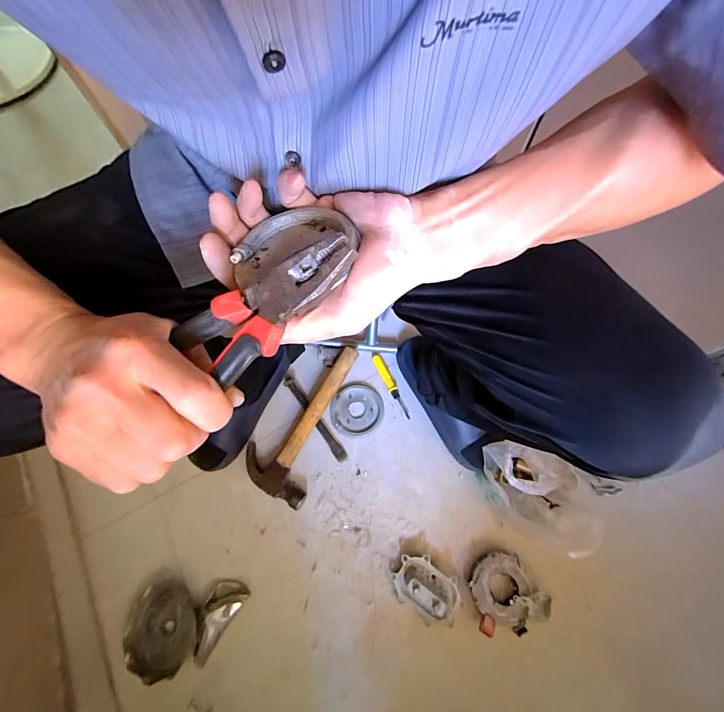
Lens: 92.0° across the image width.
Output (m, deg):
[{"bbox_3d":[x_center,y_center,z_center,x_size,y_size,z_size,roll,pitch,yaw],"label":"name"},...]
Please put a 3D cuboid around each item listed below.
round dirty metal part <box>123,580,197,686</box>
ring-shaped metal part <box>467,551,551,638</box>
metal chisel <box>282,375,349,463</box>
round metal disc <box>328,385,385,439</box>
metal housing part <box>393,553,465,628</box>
[{"bbox_3d":[-0.319,0.430,0.549,0.106,0.023,0.123,-20,69,-6],"label":"round dirty metal part"},{"bbox_3d":[0.222,0.378,0.553,0.108,0.036,0.110,-1,69,2],"label":"ring-shaped metal part"},{"bbox_3d":[-0.091,0.121,0.678,0.021,0.019,0.192,-35,72,-11],"label":"metal chisel"},{"bbox_3d":[-0.011,0.105,0.674,0.100,0.012,0.099,-1,69,2],"label":"round metal disc"},{"bbox_3d":[0.103,0.369,0.551,0.106,0.049,0.077,33,73,13],"label":"metal housing part"}]

